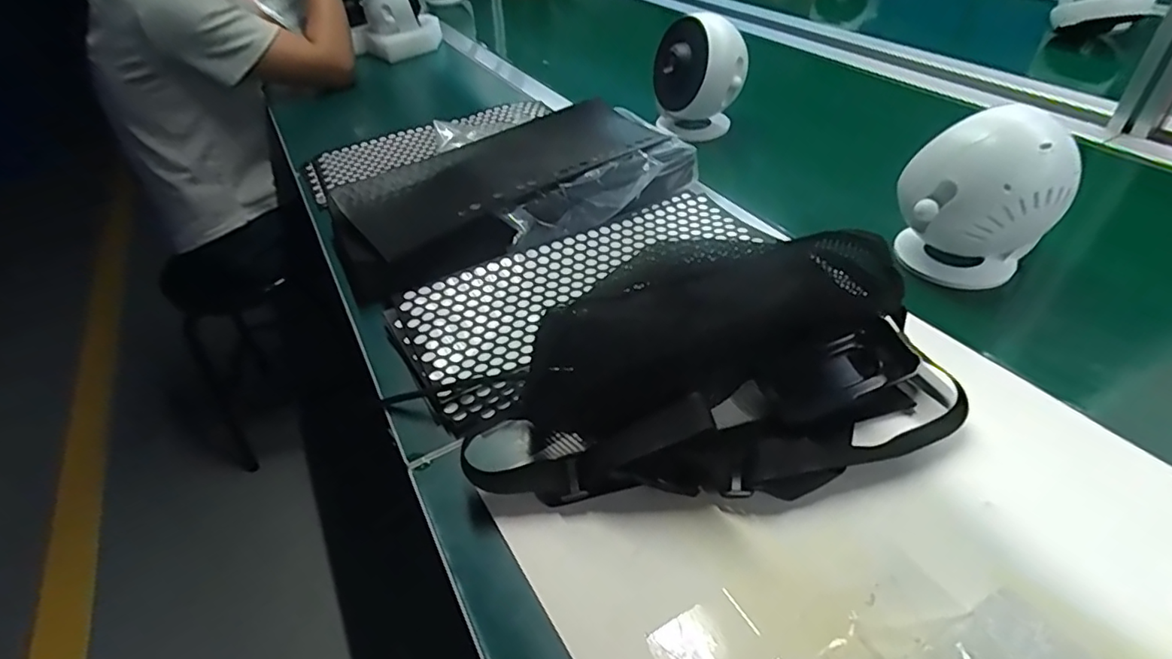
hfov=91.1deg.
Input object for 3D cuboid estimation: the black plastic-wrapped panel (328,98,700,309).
[{"bbox_3d":[-0.071,-0.146,0.582,0.356,0.054,0.175,-24,44,-18],"label":"black plastic-wrapped panel"}]

